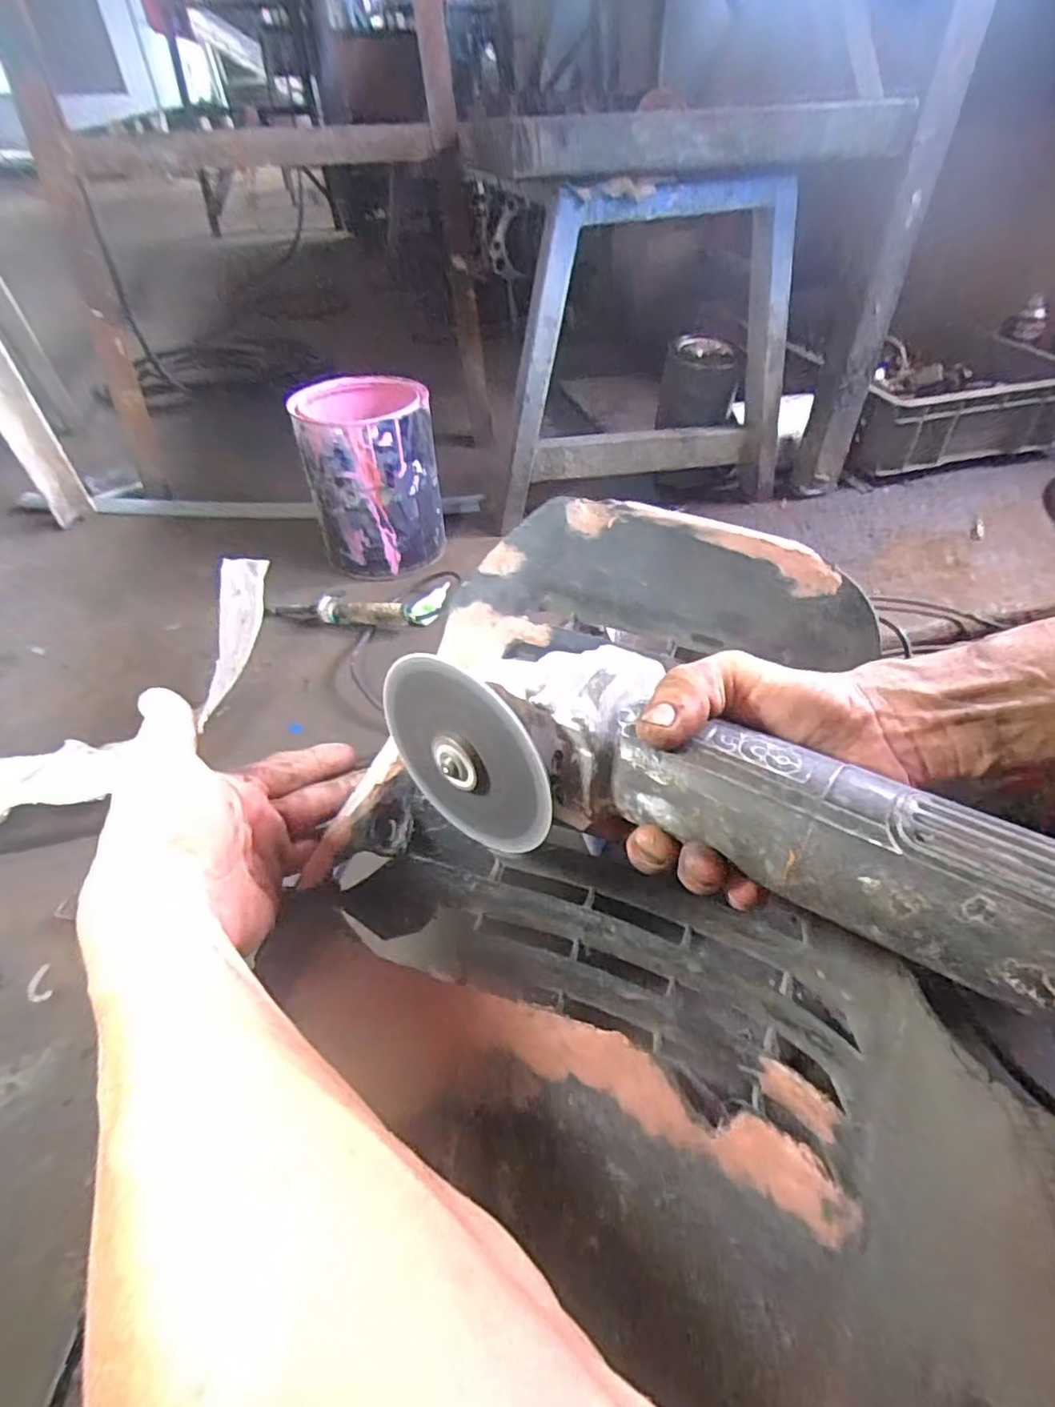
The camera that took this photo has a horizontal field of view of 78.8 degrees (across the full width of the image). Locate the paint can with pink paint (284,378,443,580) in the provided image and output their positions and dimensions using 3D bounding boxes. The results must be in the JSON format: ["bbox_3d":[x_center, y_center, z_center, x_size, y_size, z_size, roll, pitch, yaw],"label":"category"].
[{"bbox_3d":[-0.189,-0.279,0.800,0.154,0.186,0.139,-13,46,-11],"label":"paint can with pink paint"}]

